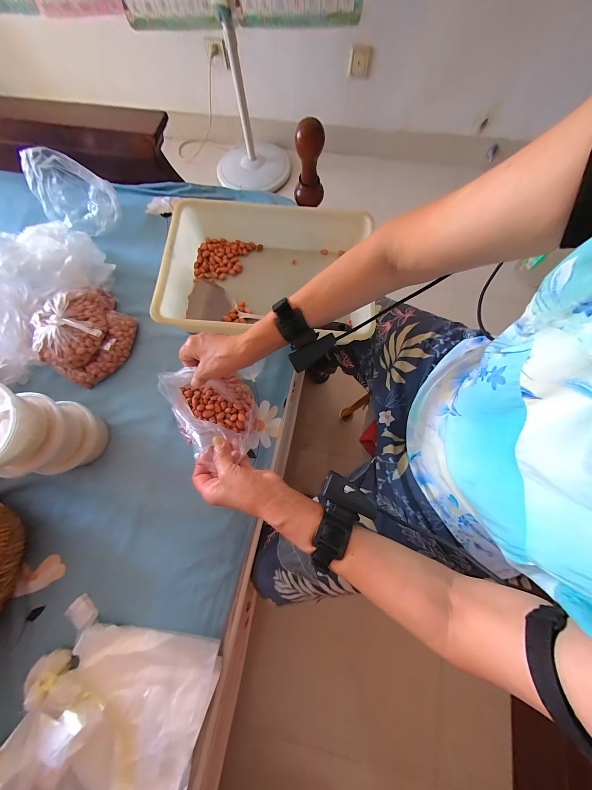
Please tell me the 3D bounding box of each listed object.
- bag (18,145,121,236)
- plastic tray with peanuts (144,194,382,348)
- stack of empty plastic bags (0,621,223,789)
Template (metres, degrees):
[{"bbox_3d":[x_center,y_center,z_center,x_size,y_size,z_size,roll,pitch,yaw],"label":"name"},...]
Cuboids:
[{"bbox_3d":[-0.467,-0.422,0.555,0.149,0.103,0.122,26,75,8],"label":"bag"},{"bbox_3d":[-0.068,-0.221,0.511,0.342,0.106,0.256,3,73,2],"label":"plastic tray with peanuts"},{"bbox_3d":[-0.262,0.460,0.325,0.247,0.065,0.290,15,74,5],"label":"stack of empty plastic bags"}]

